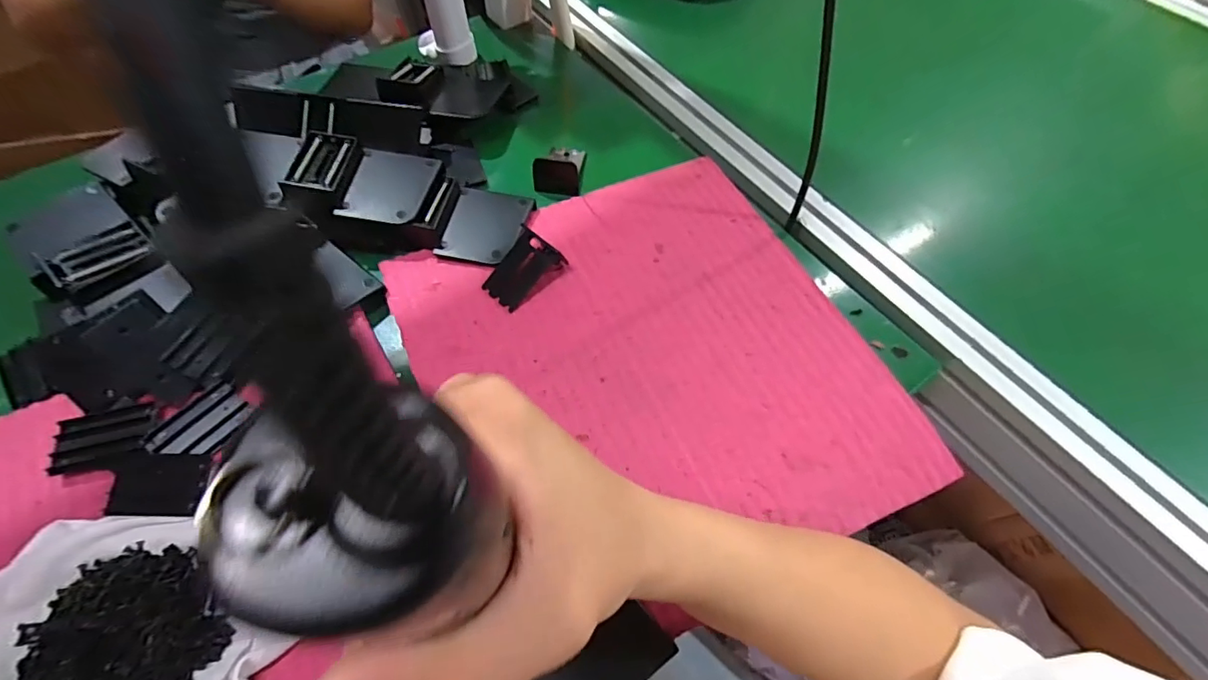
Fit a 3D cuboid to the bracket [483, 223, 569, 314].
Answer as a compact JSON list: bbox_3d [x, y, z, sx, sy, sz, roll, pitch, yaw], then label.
[{"bbox_3d":[-0.061,-0.054,0.395,0.032,0.026,0.058,37,65,19],"label":"bracket"}]

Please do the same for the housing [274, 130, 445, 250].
[{"bbox_3d":[-0.184,-0.114,0.414,0.103,0.044,0.081,1,59,-1],"label":"housing"}]

